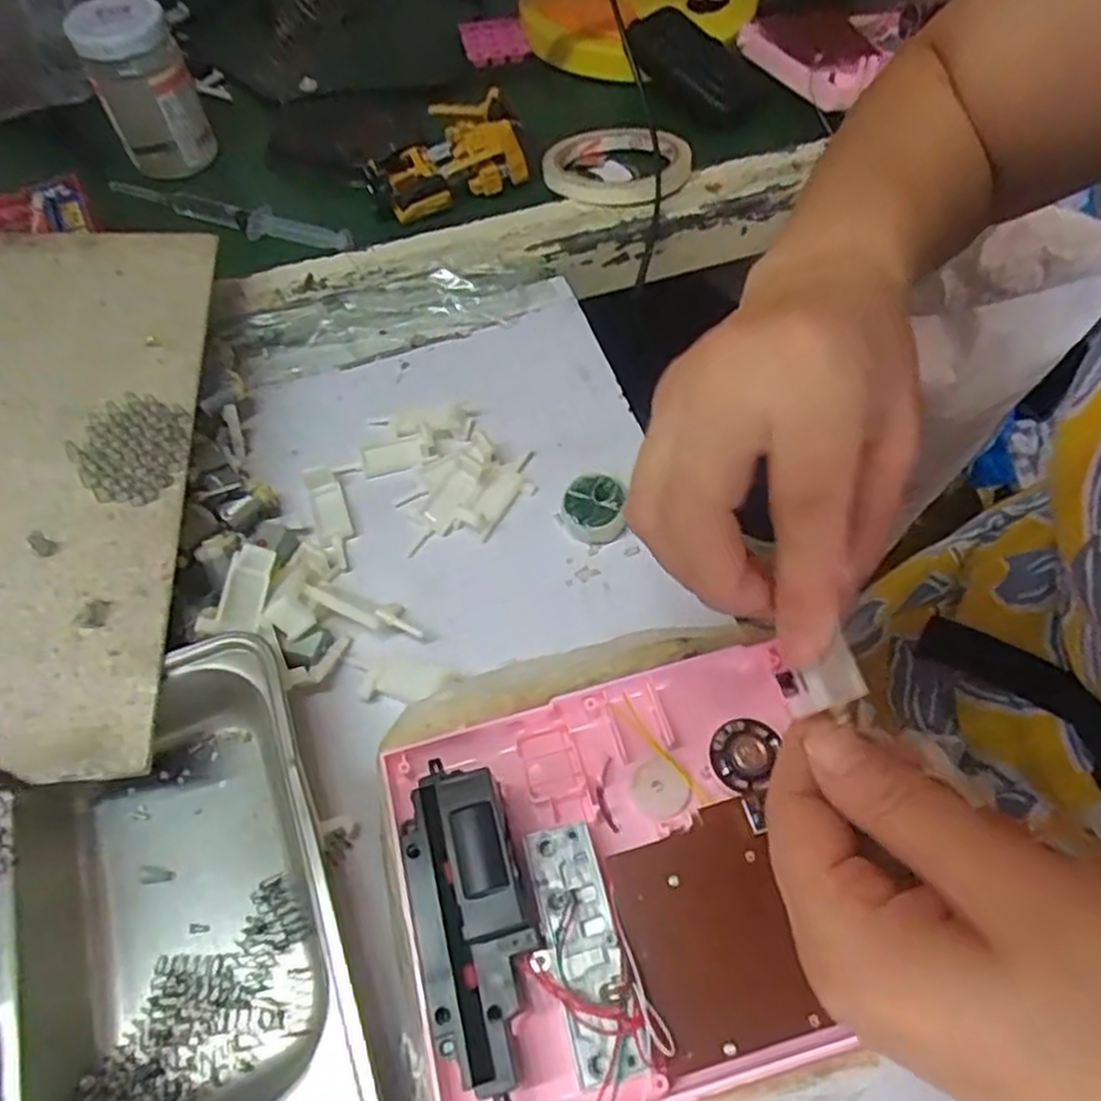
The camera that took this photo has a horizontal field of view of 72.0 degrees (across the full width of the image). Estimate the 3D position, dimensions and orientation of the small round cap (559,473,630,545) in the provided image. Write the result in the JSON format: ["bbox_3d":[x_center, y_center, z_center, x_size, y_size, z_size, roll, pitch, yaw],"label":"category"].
[{"bbox_3d":[0.021,-0.020,0.380,0.030,0.017,0.032,-1,58,2],"label":"small round cap"}]

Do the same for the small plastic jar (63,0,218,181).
[{"bbox_3d":[-0.277,-0.317,0.521,0.061,0.094,0.059,-23,60,-11],"label":"small plastic jar"}]

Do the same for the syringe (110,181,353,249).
[{"bbox_3d":[-0.210,-0.224,0.510,0.179,0.020,0.024,20,61,14],"label":"syringe"}]

